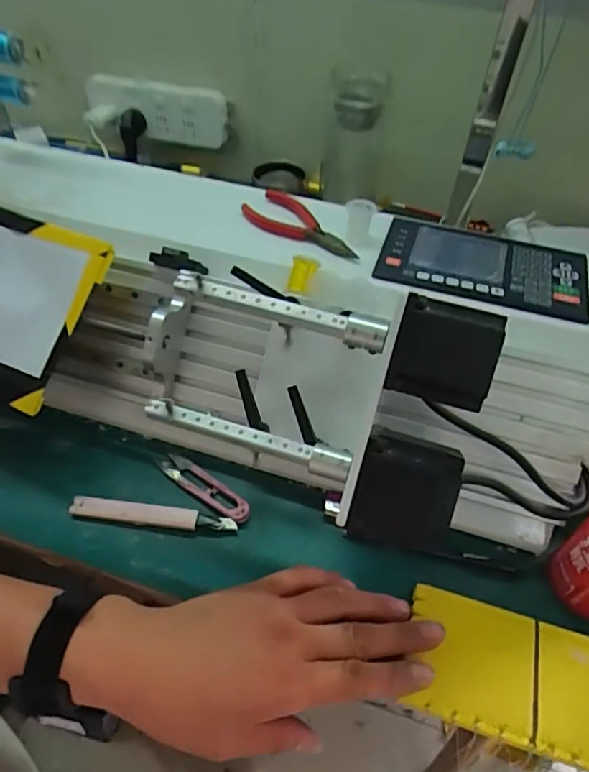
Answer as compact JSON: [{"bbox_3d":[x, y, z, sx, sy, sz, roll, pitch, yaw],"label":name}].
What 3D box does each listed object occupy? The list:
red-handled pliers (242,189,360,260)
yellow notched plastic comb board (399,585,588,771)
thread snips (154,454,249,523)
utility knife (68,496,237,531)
[{"bbox_3d":[0.002,-0.143,0.479,0.047,0.010,0.122,-32,57,-26],"label":"red-handled pliers"},{"bbox_3d":[0.249,0.221,0.343,0.341,0.010,0.078,15,49,9],"label":"yellow notched plastic comb board"},{"bbox_3d":[-0.077,0.083,0.450,0.096,0.012,0.022,29,54,22],"label":"thread snips"},{"bbox_3d":[-0.114,0.103,0.429,0.133,0.009,0.015,6,49,4],"label":"utility knife"}]

